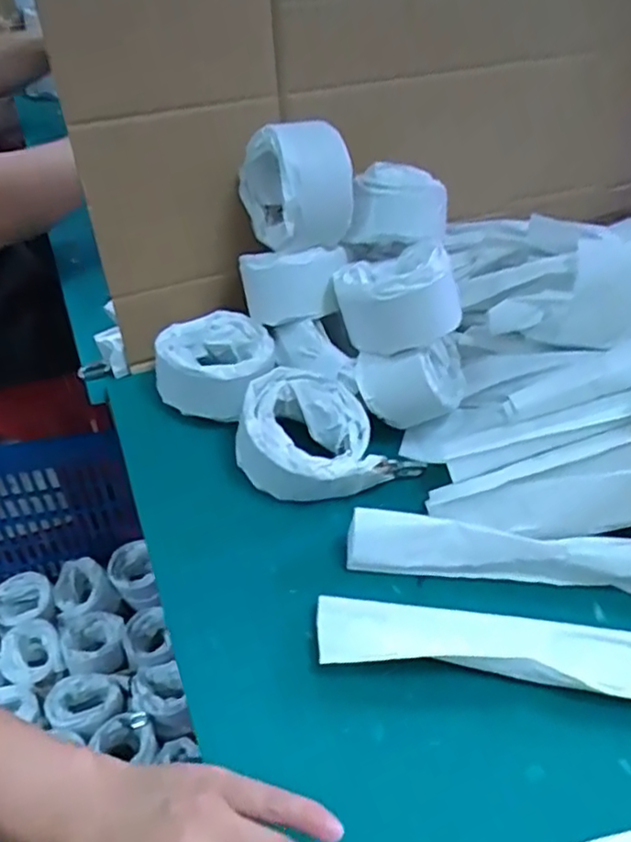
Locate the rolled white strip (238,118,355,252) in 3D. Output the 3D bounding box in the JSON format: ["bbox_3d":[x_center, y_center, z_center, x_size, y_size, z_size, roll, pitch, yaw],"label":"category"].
[{"bbox_3d":[-0.016,-0.179,0.492,0.057,0.084,0.090,-21,52,-22],"label":"rolled white strip"}]

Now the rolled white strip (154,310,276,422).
[{"bbox_3d":[-0.078,-0.048,0.520,0.095,0.047,0.082,14,48,9],"label":"rolled white strip"}]

